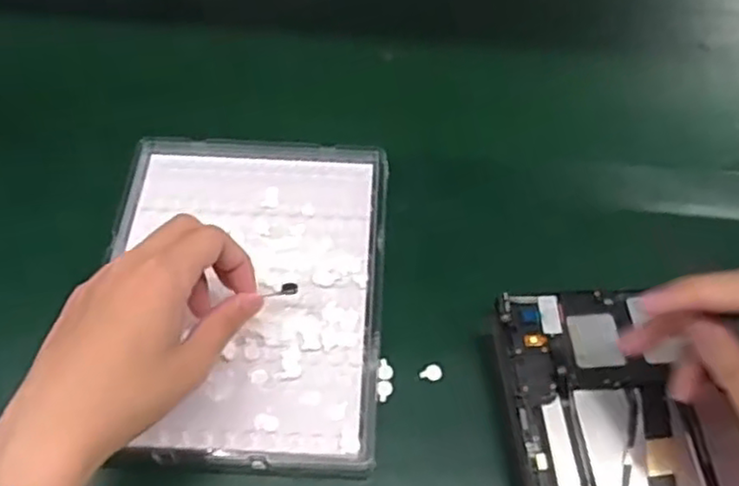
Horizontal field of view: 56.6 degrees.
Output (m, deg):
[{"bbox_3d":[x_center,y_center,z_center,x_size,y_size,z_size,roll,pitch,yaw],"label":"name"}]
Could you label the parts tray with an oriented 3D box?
[{"bbox_3d":[-0.075,0.027,0.415,0.164,0.018,0.216,2,58,1],"label":"parts tray"}]

